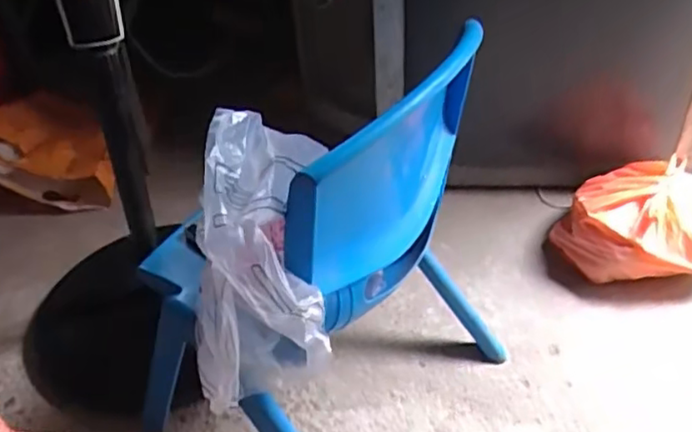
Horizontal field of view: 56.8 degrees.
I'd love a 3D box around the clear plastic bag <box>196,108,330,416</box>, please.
[{"bbox_3d":[-0.075,0.054,0.535,0.129,0.241,0.171,-9,40,-6],"label":"clear plastic bag"}]

